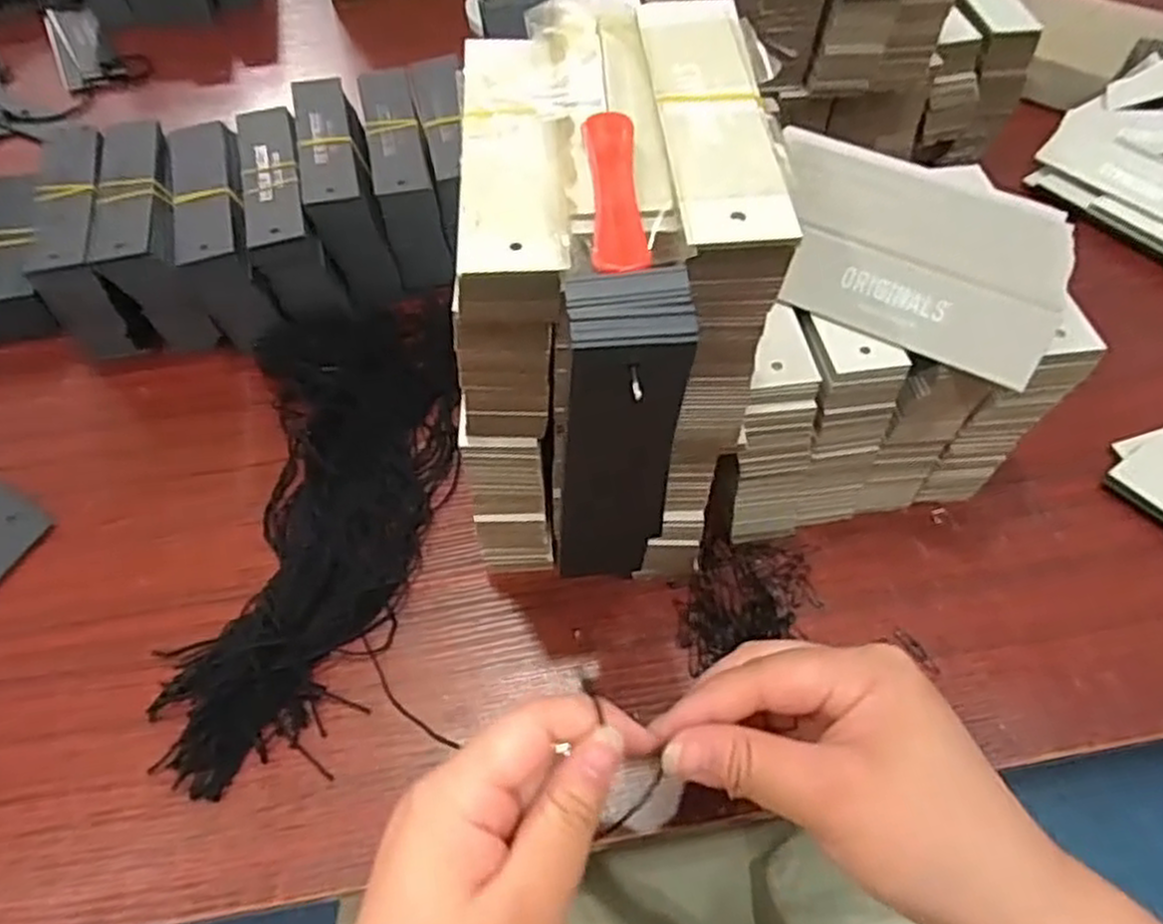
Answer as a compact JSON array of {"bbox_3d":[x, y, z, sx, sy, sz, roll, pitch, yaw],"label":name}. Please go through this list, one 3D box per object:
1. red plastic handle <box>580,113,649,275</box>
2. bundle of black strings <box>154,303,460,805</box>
[{"bbox_3d":[0.009,-0.080,0.229,0.015,0.004,0.066,-3,56,0],"label":"red plastic handle"},{"bbox_3d":[-0.131,0.023,0.402,0.129,0.021,0.256,-4,56,-1],"label":"bundle of black strings"}]

